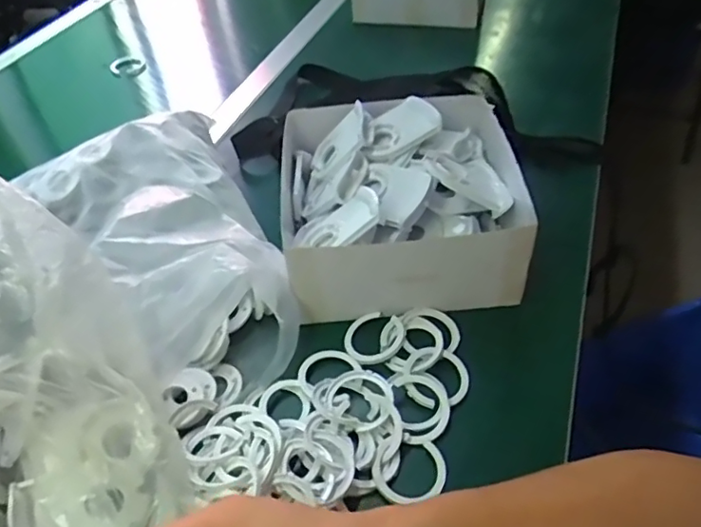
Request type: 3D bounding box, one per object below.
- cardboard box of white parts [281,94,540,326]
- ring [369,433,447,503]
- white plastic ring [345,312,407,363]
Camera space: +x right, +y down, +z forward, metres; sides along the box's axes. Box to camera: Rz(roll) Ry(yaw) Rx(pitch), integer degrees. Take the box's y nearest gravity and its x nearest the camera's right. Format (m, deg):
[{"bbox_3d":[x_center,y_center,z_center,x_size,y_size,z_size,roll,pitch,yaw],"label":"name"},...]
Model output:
[{"bbox_3d":[0.042,-0.061,0.537,0.218,0.088,0.208,-5,46,2],"label":"cardboard box of white parts"},{"bbox_3d":[0.040,0.140,0.401,0.050,0.009,0.048,-3,46,3],"label":"ring"},{"bbox_3d":[0.019,0.062,0.482,0.047,0.009,0.049,-3,46,3],"label":"white plastic ring"}]

